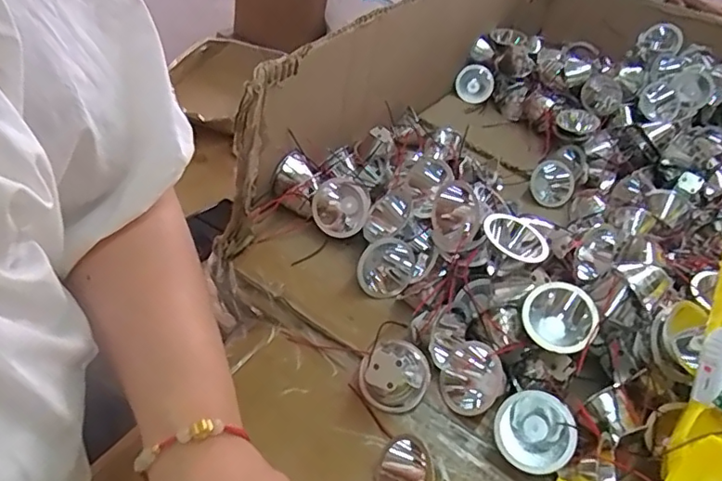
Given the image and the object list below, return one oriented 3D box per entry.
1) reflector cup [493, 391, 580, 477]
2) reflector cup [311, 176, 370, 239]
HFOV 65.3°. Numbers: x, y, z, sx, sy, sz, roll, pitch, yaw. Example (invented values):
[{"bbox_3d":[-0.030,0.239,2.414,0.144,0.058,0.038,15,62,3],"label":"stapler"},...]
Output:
[{"bbox_3d":[0.102,0.111,0.325,0.044,0.024,0.043,-13,61,25],"label":"reflector cup"},{"bbox_3d":[-0.014,-0.025,0.438,0.043,0.043,0.031,34,6,7],"label":"reflector cup"}]

